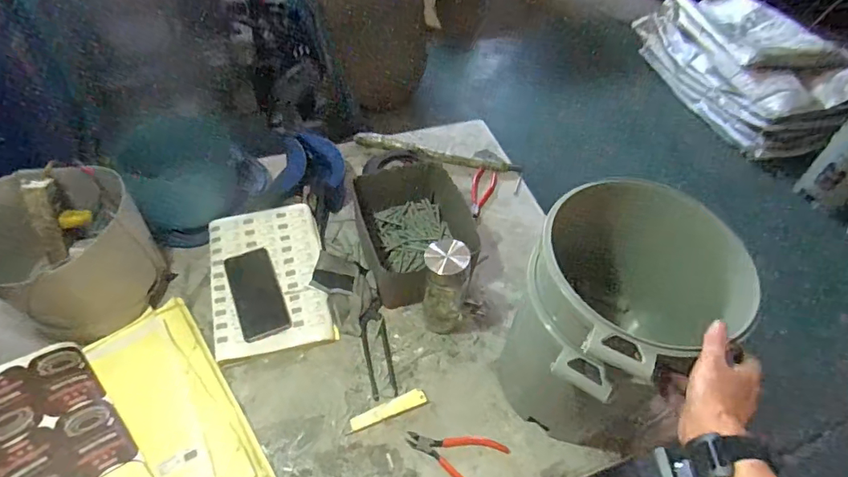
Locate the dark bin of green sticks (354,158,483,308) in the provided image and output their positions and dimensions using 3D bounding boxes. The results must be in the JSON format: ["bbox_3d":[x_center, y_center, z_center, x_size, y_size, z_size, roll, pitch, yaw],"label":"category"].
[{"bbox_3d":[-0.020,-0.019,0.911,0.190,0.102,0.263,-8,52,-12],"label":"dark bin of green sticks"}]

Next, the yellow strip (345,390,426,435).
[{"bbox_3d":[-0.054,0.261,0.741,0.122,0.011,0.027,-20,56,-21],"label":"yellow strip"}]

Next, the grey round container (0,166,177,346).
[{"bbox_3d":[-0.542,0.019,0.750,0.218,0.198,0.202,3,51,-3],"label":"grey round container"}]

